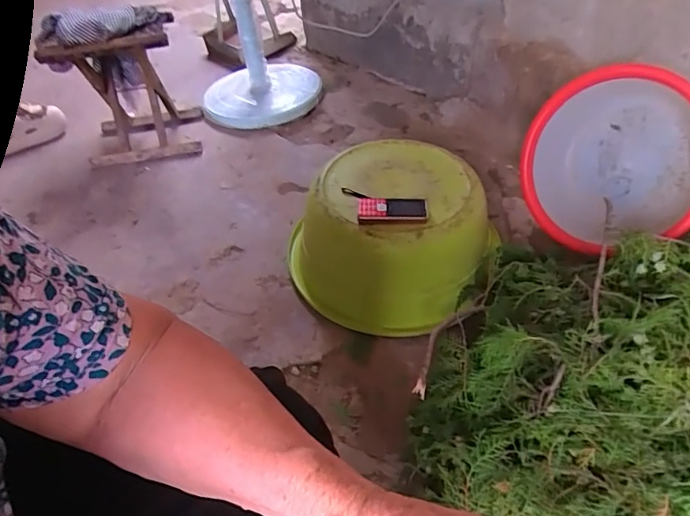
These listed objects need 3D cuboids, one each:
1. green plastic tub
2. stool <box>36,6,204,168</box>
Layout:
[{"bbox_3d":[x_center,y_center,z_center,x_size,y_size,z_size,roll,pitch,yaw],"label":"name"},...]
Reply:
[{"bbox_3d":[0.077,-0.046,0.985,0.375,0.211,0.342,-3,44,3],"label":"green plastic tub"},{"bbox_3d":[-0.604,-0.474,1.356,0.334,0.381,0.244,-19,46,-14],"label":"stool"}]

